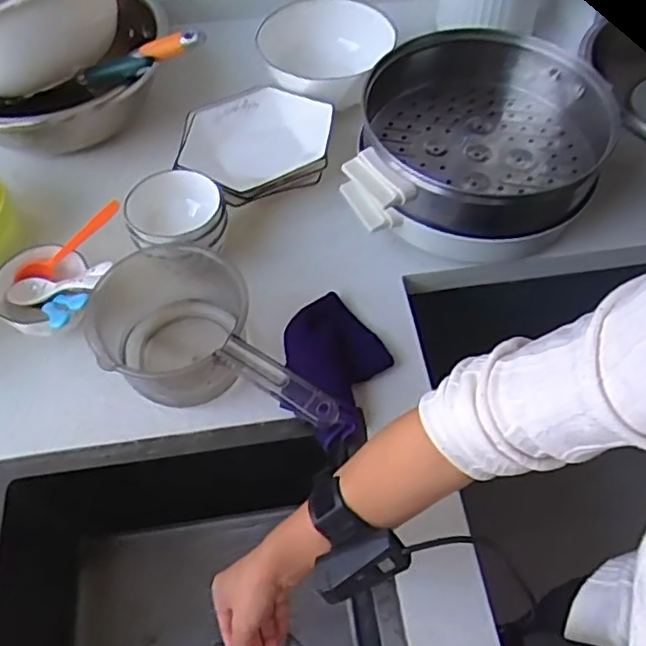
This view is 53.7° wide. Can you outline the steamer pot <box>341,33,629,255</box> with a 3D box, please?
[{"bbox_3d":[0.208,-0.240,0.833,0.298,0.127,0.370,21,60,14],"label":"steamer pot"}]

